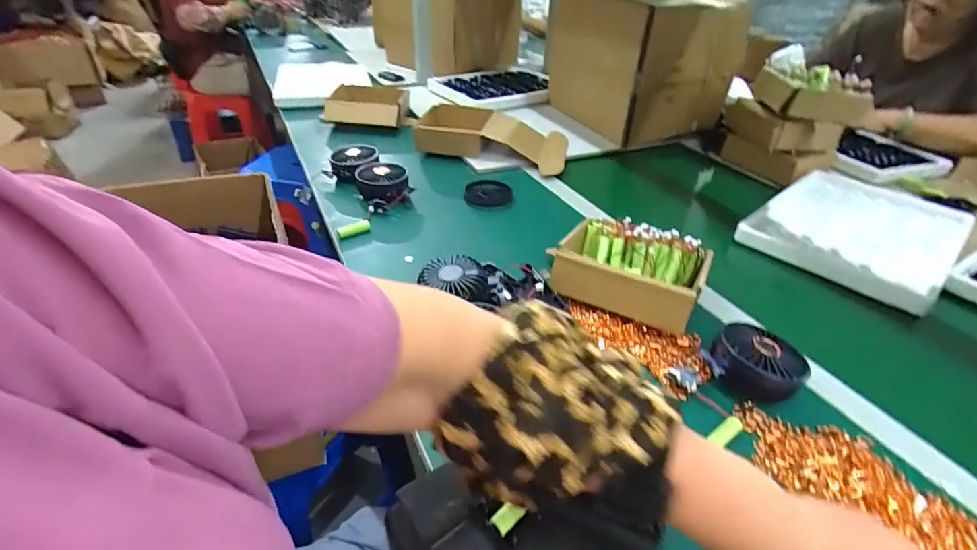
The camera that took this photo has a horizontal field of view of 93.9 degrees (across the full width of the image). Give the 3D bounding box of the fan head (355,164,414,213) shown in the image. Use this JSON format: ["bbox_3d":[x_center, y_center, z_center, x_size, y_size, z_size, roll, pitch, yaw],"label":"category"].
[{"bbox_3d":[-0.179,-0.155,0.769,0.079,0.042,0.089,-21,43,-31],"label":"fan head"}]

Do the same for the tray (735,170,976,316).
[{"bbox_3d":[0.623,-0.089,0.761,0.404,0.035,0.247,-26,46,-35],"label":"tray"}]

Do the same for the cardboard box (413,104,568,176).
[{"bbox_3d":[0.003,-0.293,0.982,0.328,0.070,0.187,8,36,5],"label":"cardboard box"}]

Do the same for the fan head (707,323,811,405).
[{"bbox_3d":[0.275,0.090,0.472,0.087,0.039,0.076,24,40,25],"label":"fan head"}]

